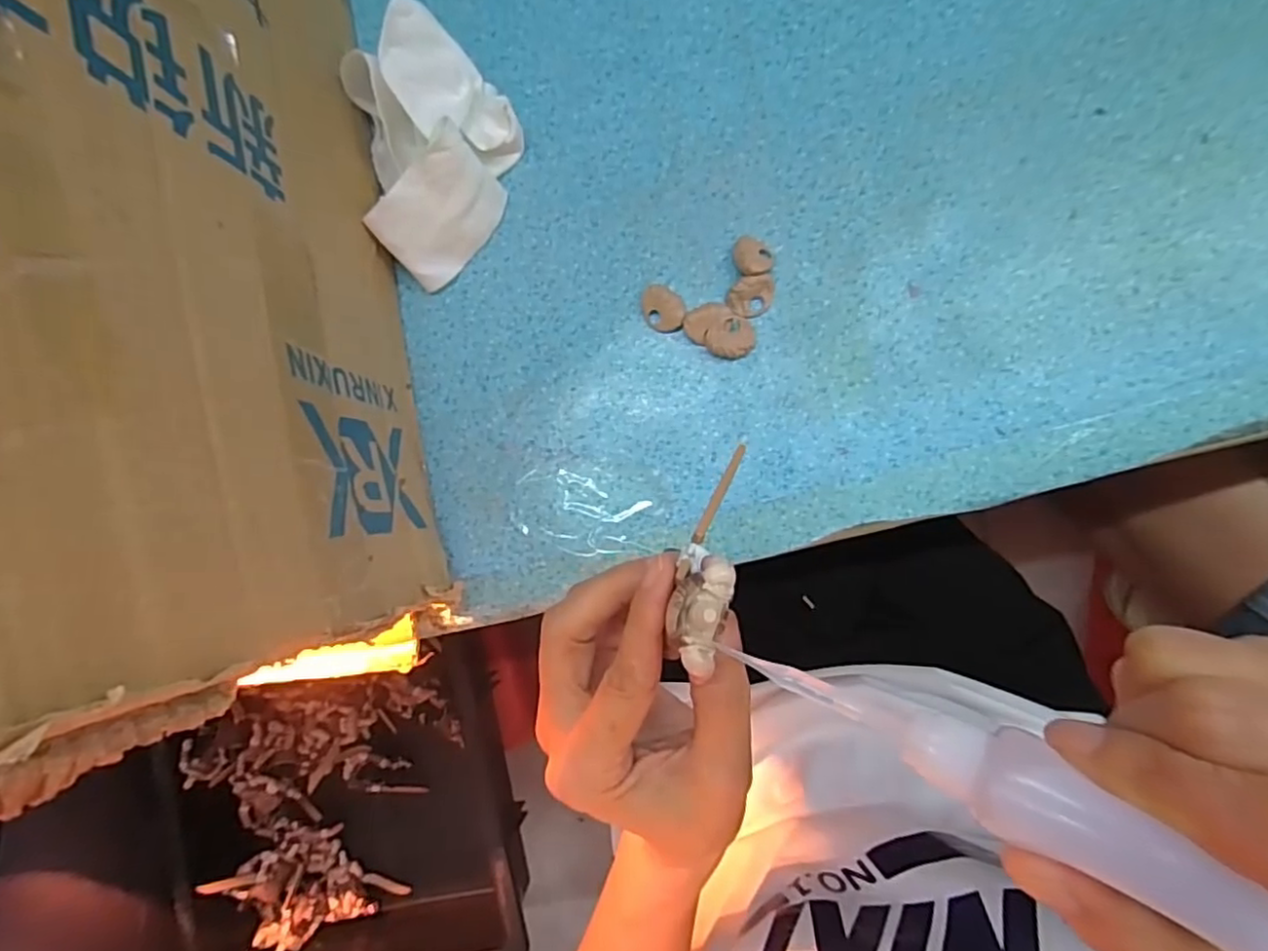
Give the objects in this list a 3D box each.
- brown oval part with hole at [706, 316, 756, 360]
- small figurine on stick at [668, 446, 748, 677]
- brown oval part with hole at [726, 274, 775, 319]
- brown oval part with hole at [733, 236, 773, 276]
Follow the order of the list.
[{"bbox_3d":[0.048,-0.067,0.318,0.024,0.010,0.019,-24,85,5],"label":"brown oval part with hole"},{"bbox_3d":[0.023,0.023,0.197,0.016,0.015,0.072,8,52,7],"label":"small figurine on stick"},{"bbox_3d":[0.058,-0.088,0.319,0.023,0.009,0.019,-2,87,7],"label":"brown oval part with hole"},{"bbox_3d":[0.059,-0.108,0.317,0.020,0.015,0.022,5,88,7],"label":"brown oval part with hole"}]

